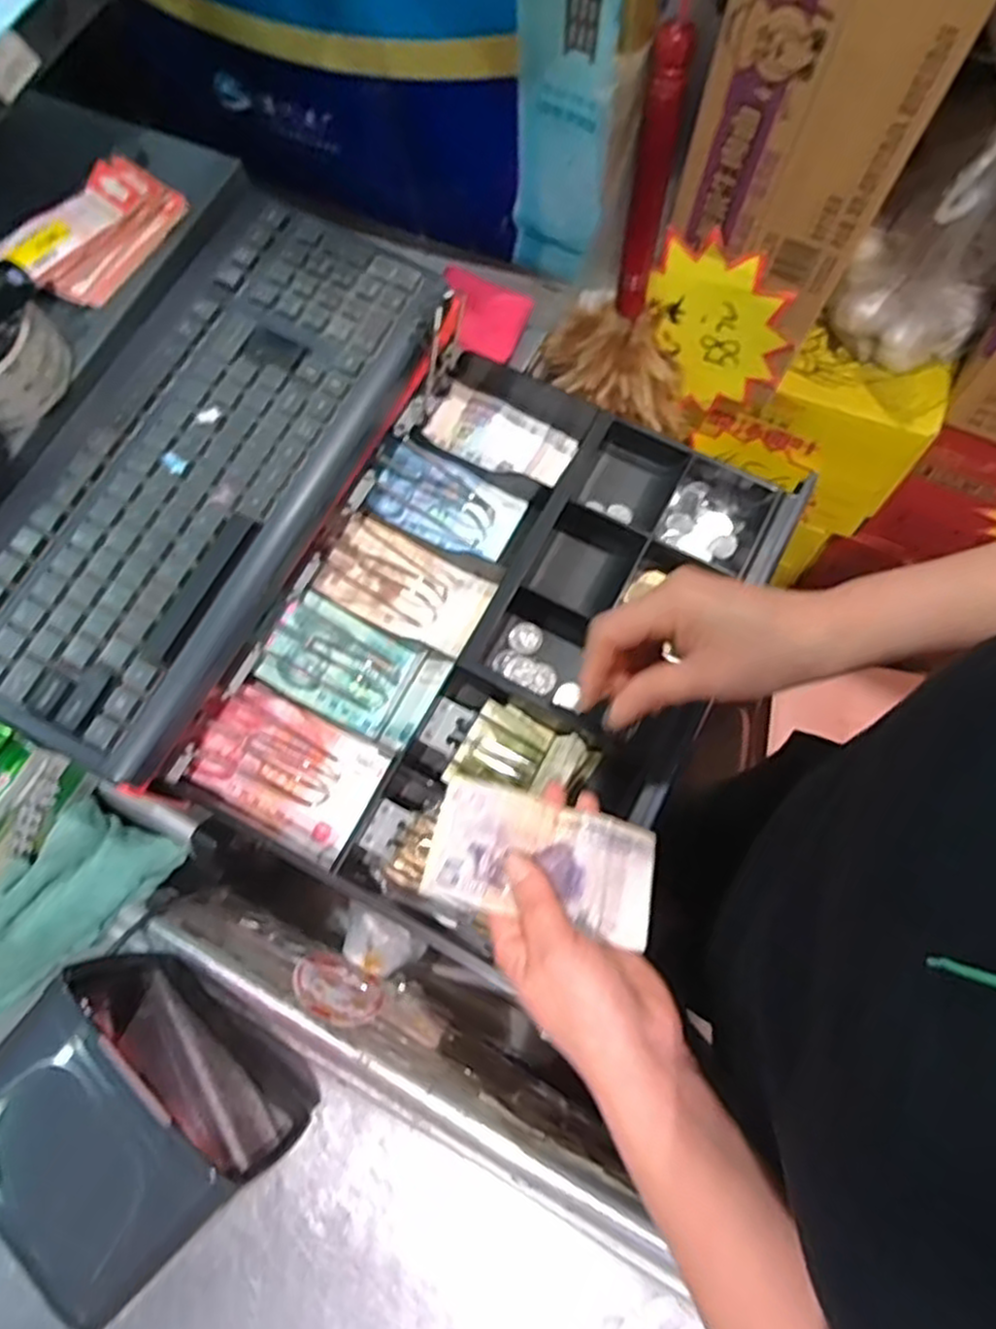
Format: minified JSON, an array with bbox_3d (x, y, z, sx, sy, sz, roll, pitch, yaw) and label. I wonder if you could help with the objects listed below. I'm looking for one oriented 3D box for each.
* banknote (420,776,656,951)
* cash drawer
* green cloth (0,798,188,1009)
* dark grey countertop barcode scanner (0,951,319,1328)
[{"bbox_3d":[0.027,0.104,0.394,0.121,0.018,0.061,17,73,-4],"label":"banknote"},{"bbox_3d":[0.000,-0.015,0.509,0.283,0.059,0.375,26,75,11],"label":"cash drawer"},{"bbox_3d":[-0.298,0.169,0.491,0.076,0.066,0.158,31,76,12],"label":"green cloth"},{"bbox_3d":[-0.198,0.255,0.420,0.133,0.152,0.100,36,77,13],"label":"dark grey countertop barcode scanner"}]

